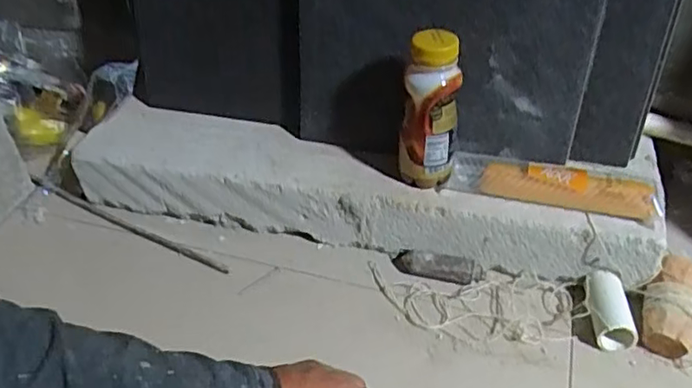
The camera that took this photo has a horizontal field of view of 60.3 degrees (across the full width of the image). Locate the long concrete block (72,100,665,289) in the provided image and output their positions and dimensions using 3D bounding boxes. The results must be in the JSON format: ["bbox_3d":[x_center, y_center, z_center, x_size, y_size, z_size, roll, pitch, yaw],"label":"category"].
[{"bbox_3d":[0.002,-0.002,0.629,0.586,0.084,0.104,8,41,13],"label":"long concrete block"}]

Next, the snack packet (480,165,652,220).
[{"bbox_3d":[0.200,-0.005,0.544,0.144,0.035,0.019,10,10,13],"label":"snack packet"}]

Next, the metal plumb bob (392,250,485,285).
[{"bbox_3d":[0.089,0.069,0.580,0.088,0.026,0.024,8,41,13],"label":"metal plumb bob"}]

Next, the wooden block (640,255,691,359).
[{"bbox_3d":[0.286,0.097,0.520,0.045,0.031,0.089,17,59,22],"label":"wooden block"}]

